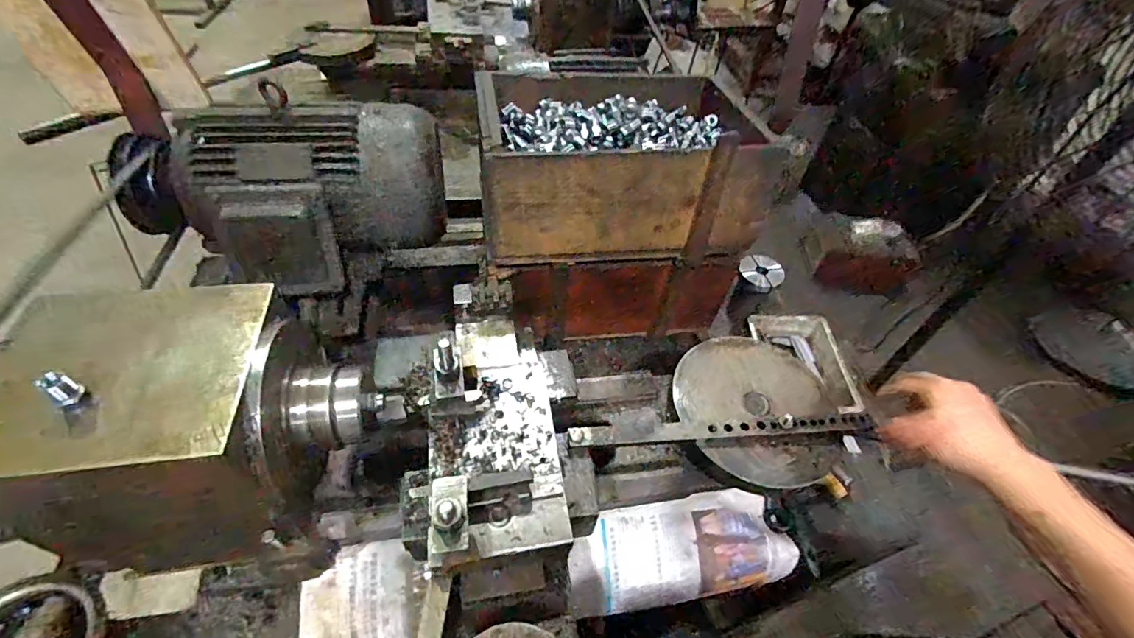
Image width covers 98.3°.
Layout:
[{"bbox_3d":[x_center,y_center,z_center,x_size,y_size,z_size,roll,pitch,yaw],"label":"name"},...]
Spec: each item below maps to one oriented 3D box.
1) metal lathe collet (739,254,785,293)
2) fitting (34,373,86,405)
[{"bbox_3d":[0.313,-0.077,0.785,0.067,0.020,0.067,35,55,24],"label":"metal lathe collet"},{"bbox_3d":[-0.321,0.043,0.310,0.012,0.022,0.014,25,51,16],"label":"fitting"}]

